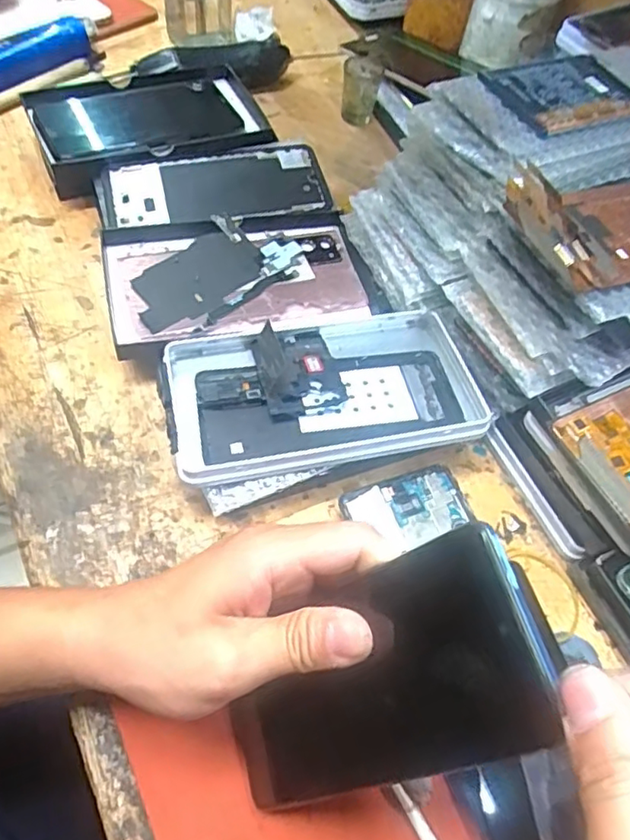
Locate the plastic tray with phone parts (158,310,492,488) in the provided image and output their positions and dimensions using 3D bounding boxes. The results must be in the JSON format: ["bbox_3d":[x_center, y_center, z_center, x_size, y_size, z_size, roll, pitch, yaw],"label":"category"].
[{"bbox_3d":[0.006,-0.021,0.365,0.187,0.032,0.104,-8,59,-12],"label":"plastic tray with phone parts"}]

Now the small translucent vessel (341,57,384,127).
[{"bbox_3d":[0.043,-0.303,0.558,0.034,0.053,0.026,7,58,-3],"label":"small translucent vessel"}]

